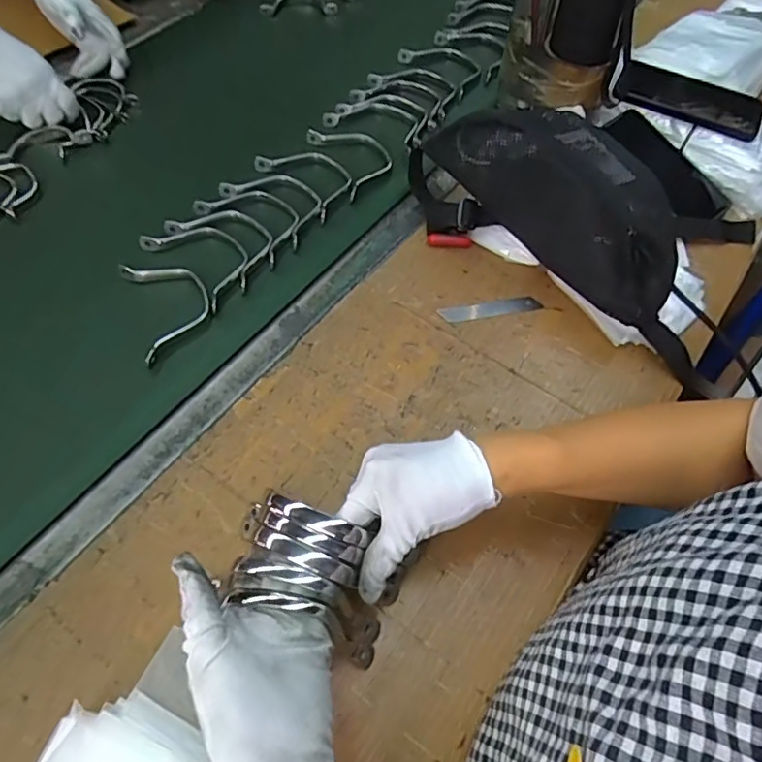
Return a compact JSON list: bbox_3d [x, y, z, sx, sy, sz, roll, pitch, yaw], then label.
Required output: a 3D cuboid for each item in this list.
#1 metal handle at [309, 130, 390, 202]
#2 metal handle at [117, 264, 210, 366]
[{"bbox_3d":[-0.031,-0.268,0.672,0.072,0.006,0.130,-23,62,-15],"label":"metal handle"},{"bbox_3d":[-0.206,-0.078,0.550,0.072,0.016,0.120,-22,61,-14],"label":"metal handle"}]

